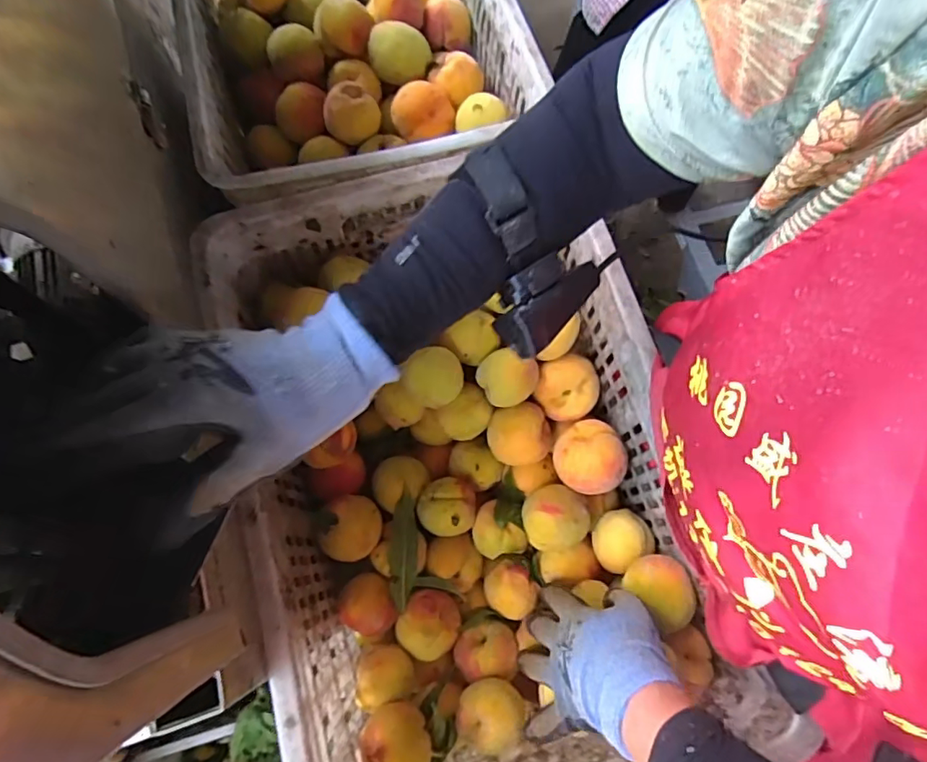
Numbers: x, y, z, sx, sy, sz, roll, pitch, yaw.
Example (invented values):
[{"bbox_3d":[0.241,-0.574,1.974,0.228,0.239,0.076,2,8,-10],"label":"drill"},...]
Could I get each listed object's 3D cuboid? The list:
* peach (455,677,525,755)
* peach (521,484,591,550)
[{"bbox_3d":[0.025,0.307,0.487,0.056,0.049,0.055,0,73,-1],"label":"peach"},{"bbox_3d":[0.090,0.134,0.525,0.063,0.050,0.058,0,73,-1],"label":"peach"}]

